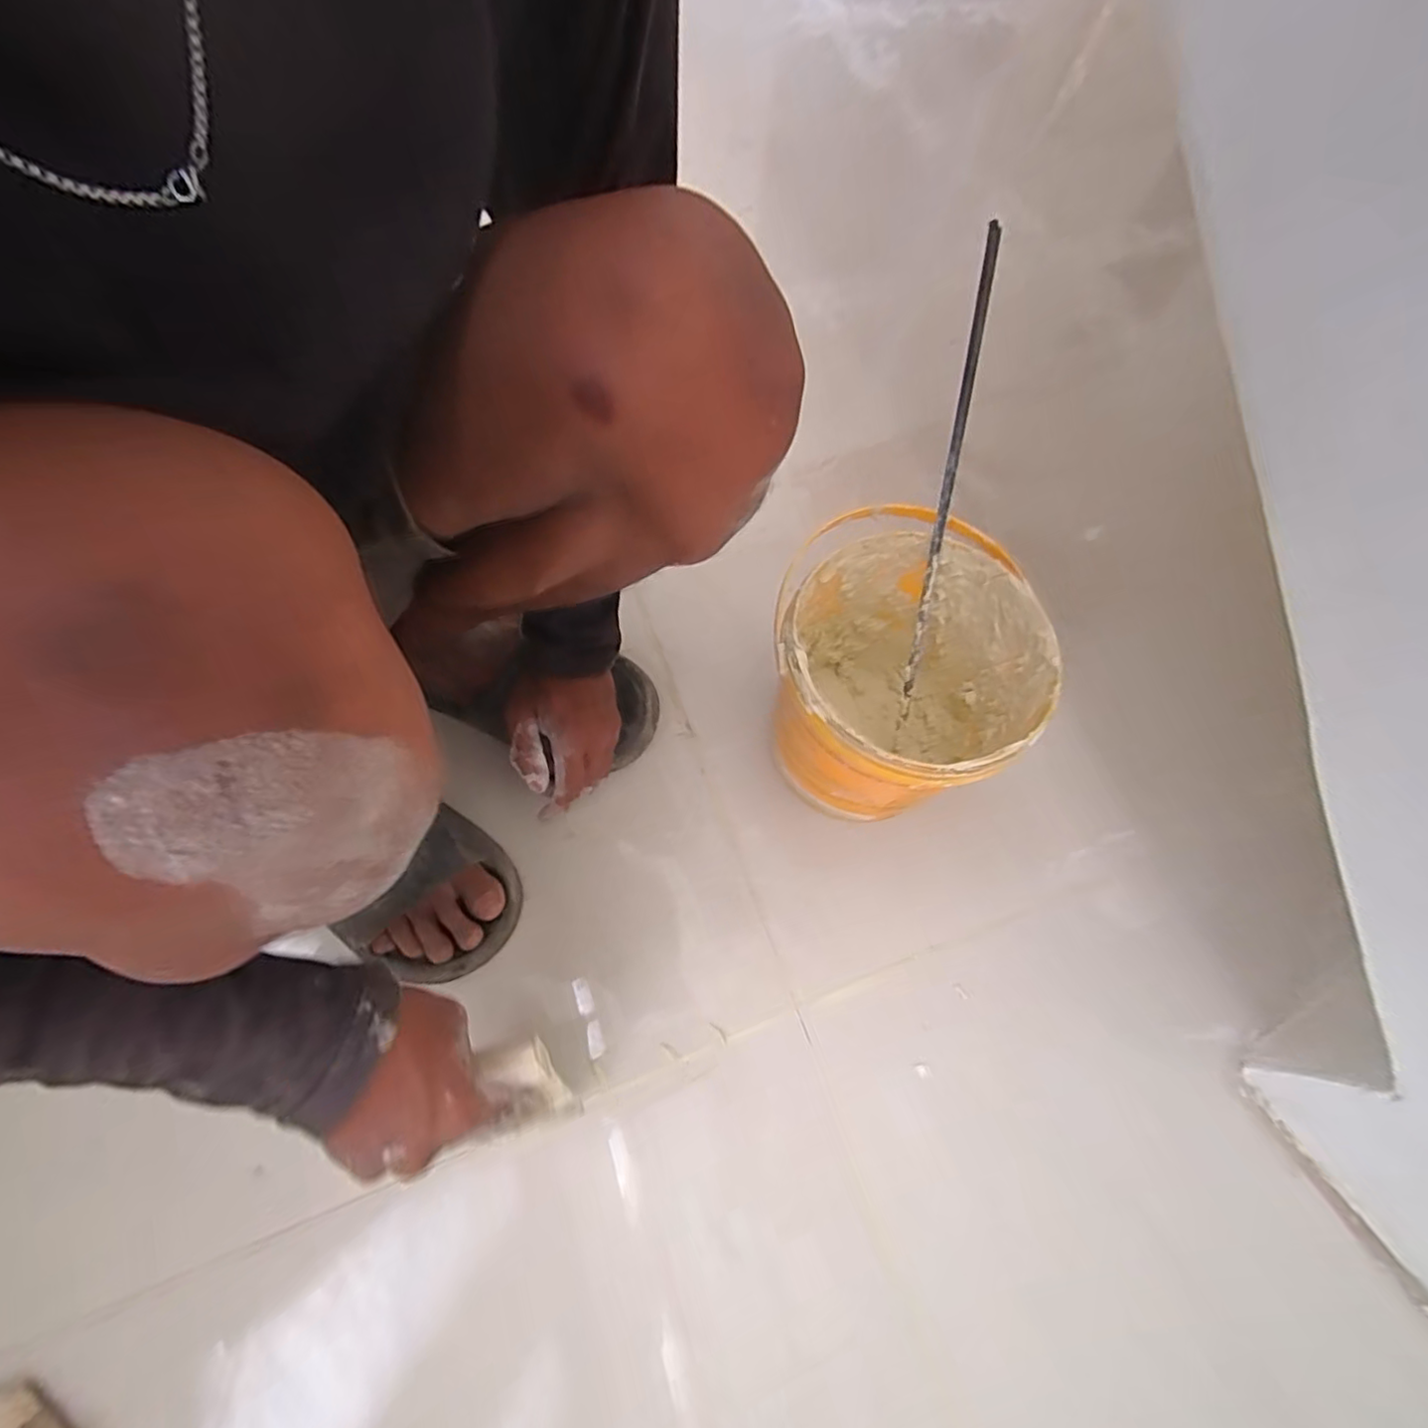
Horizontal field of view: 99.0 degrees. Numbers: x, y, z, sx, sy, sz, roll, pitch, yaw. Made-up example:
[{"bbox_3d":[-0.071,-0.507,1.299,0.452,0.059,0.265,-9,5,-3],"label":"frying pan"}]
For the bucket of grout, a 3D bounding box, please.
[{"bbox_3d":[0.135,-0.017,0.513,0.189,0.202,0.209,-10,66,-8],"label":"bucket of grout"}]

